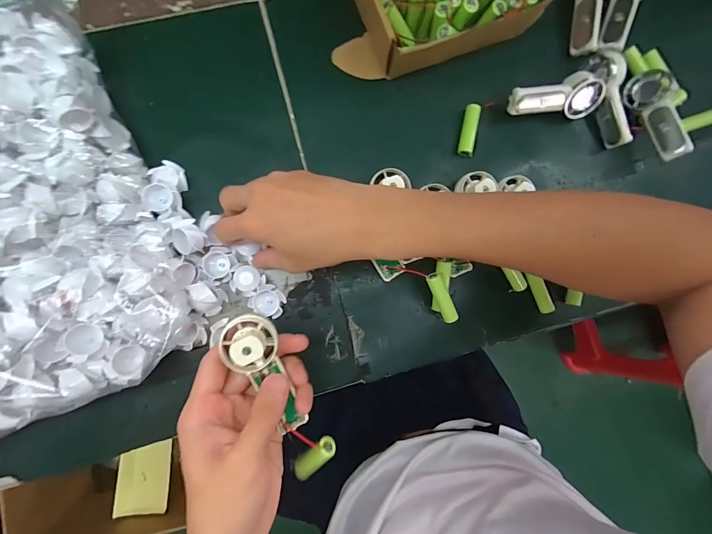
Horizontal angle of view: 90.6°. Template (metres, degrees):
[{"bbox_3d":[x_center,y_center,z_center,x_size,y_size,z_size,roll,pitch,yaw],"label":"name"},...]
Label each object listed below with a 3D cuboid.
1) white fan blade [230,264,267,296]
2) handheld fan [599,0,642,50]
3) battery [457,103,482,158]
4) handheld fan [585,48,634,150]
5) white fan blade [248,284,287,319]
[{"bbox_3d":[-0.104,0.013,0.333,0.032,0.014,0.027,26,86,-3],"label":"white fan blade"},{"bbox_3d":[0.274,-0.268,0.358,0.032,0.017,0.093,24,105,38],"label":"handheld fan"},{"bbox_3d":[0.115,-0.138,0.356,0.015,0.011,0.051,11,86,-4],"label":"battery"},{"bbox_3d":[0.255,-0.171,0.356,0.027,0.035,0.099,-14,88,-5],"label":"handheld fan"},{"bbox_3d":[-0.083,0.033,0.336,0.031,0.016,0.028,31,85,-2],"label":"white fan blade"}]

